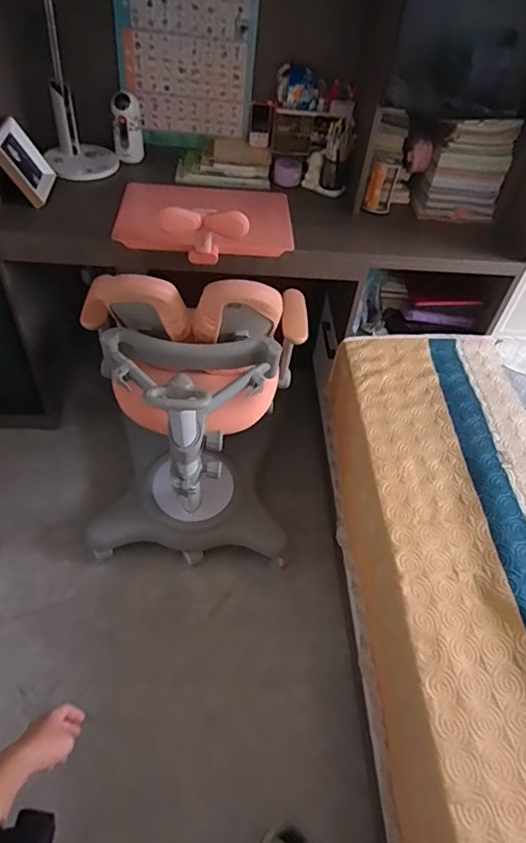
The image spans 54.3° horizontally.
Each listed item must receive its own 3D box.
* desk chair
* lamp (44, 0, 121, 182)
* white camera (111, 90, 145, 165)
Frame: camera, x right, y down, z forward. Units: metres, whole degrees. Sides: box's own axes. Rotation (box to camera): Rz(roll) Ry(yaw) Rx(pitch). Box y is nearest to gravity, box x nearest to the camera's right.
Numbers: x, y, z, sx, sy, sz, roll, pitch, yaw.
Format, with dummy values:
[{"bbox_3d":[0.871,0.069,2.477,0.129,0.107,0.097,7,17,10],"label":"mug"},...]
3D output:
[{"bbox_3d":[-0.181,0.010,1.296,0.513,0.762,0.482,6,49,-2],"label":"desk chair"},{"bbox_3d":[-0.460,-0.899,1.327,0.273,0.472,0.179,-7,50,-14],"label":"lamp"},{"bbox_3d":[-0.391,-0.853,1.491,0.080,0.170,0.088,-3,50,-11],"label":"white camera"}]

